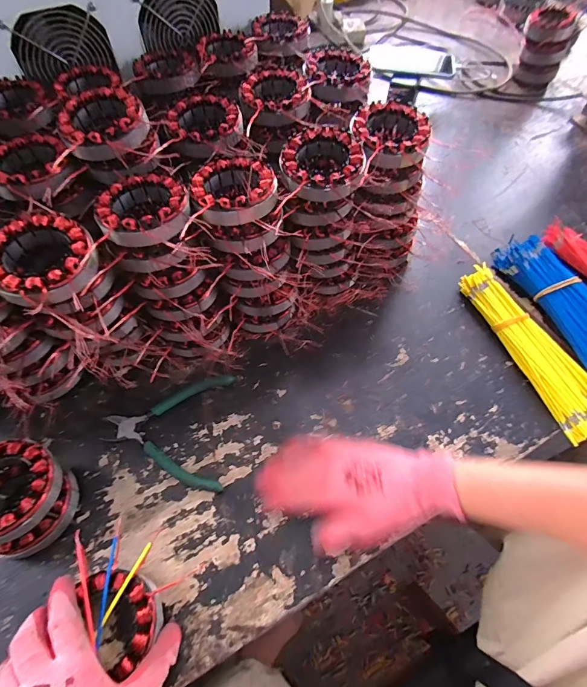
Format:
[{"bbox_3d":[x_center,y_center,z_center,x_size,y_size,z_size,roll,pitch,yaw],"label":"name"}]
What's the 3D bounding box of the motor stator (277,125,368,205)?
[{"bbox_3d":[0.031,-0.189,0.400,0.087,0.029,0.089,2,59,0],"label":"motor stator"}]

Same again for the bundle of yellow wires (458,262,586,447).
[{"bbox_3d":[0.304,0.000,0.477,0.070,0.028,0.239,-17,61,-10],"label":"bundle of yellow wires"}]

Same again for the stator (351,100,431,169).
[{"bbox_3d":[0.106,-0.229,0.417,0.080,0.029,0.088,5,60,2],"label":"stator"}]

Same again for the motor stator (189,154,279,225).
[{"bbox_3d":[-0.059,-0.157,0.381,0.086,0.023,0.092,3,61,0],"label":"motor stator"}]

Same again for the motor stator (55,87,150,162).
[{"bbox_3d":[-0.197,-0.226,0.391,0.083,0.030,0.083,0,59,-1],"label":"motor stator"}]

